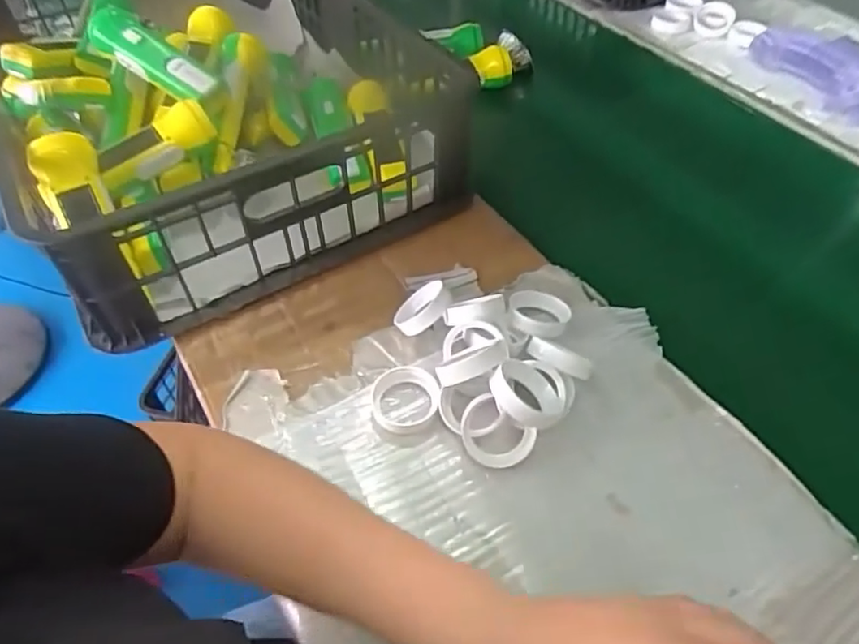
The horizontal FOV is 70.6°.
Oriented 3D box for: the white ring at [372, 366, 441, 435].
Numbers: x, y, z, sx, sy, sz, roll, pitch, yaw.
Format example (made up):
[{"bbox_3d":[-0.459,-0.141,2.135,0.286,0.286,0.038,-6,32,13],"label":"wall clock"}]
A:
[{"bbox_3d":[-0.018,0.060,0.475,0.053,0.014,0.056,0,50,1],"label":"white ring"}]

